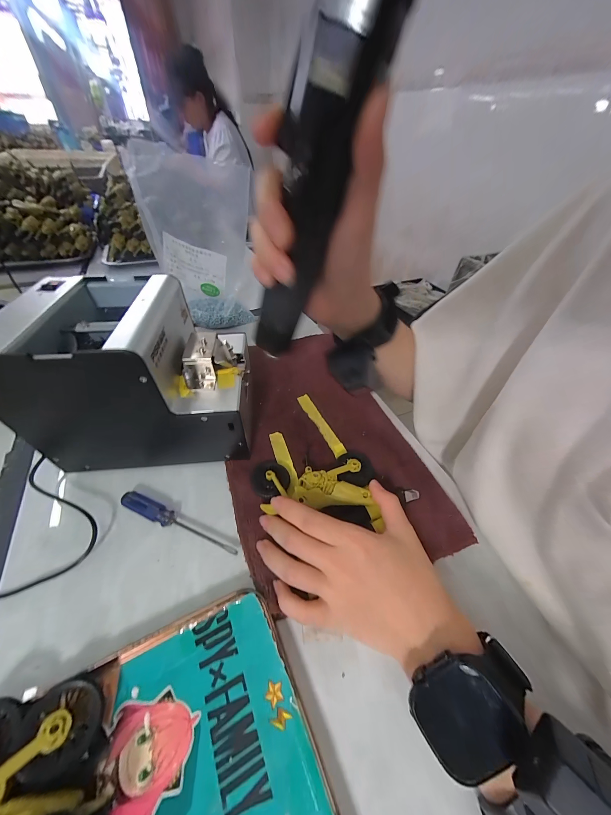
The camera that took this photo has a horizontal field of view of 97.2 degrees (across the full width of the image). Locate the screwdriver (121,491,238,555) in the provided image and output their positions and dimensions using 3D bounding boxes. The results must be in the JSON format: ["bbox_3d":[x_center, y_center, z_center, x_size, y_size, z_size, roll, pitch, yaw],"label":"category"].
[{"bbox_3d":[-0.113,0.103,0.240,0.119,0.009,0.015,18,48,14],"label":"screwdriver"}]

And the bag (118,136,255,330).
[{"bbox_3d":[-0.147,-0.230,0.396,0.139,0.214,0.058,9,47,7],"label":"bag"}]

